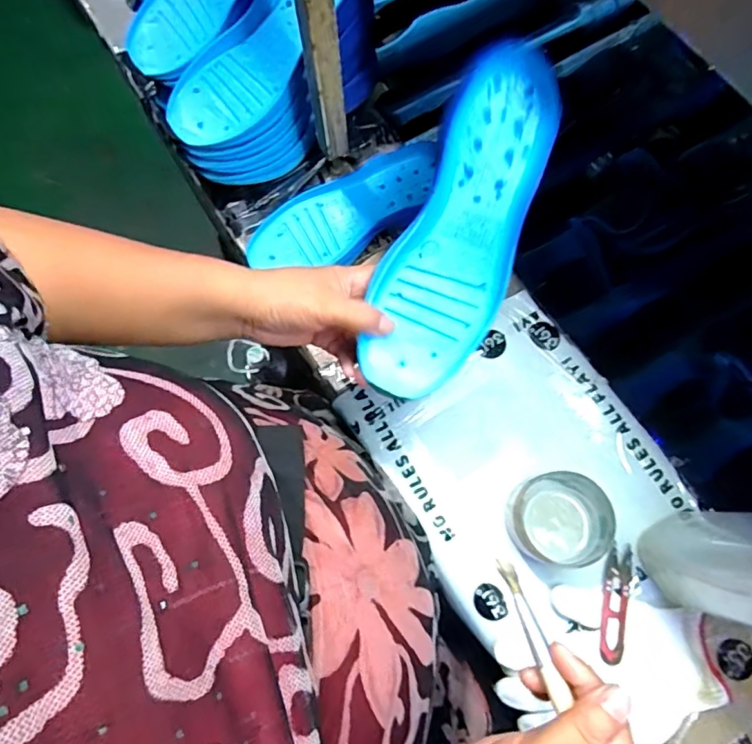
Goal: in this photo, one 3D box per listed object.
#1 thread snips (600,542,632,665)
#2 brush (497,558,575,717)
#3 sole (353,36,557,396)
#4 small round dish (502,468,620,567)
[{"bbox_3d":[0.218,0.208,0.464,0.022,0.010,0.101,17,71,5],"label":"thread snips"},{"bbox_3d":[0.098,0.174,0.272,0.010,0.007,0.153,-13,47,-6],"label":"brush"},{"bbox_3d":[0.060,-0.100,0.376,0.085,0.028,0.248,22,101,6],"label":"sole"},{"bbox_3d":[0.167,0.135,0.467,0.079,0.047,0.077,0,70,-1],"label":"small round dish"}]

